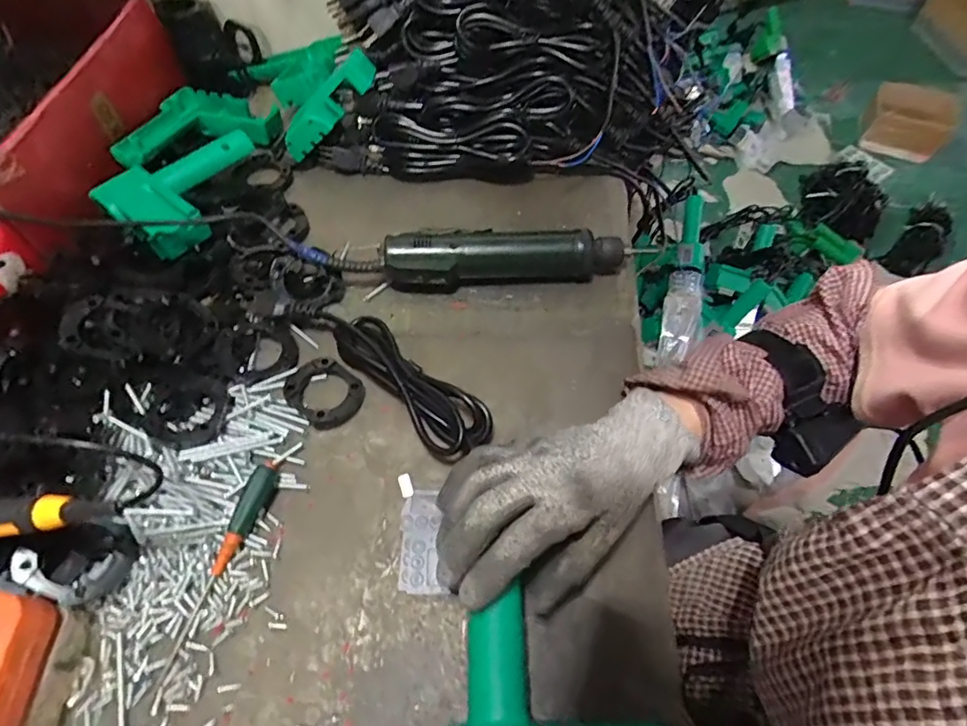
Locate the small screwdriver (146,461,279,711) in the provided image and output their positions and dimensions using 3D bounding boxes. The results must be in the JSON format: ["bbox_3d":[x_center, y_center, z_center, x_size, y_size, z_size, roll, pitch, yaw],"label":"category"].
[{"bbox_3d":[-0.171,0.134,0.338,0.015,0.017,0.149,14,59,6],"label":"small screwdriver"}]

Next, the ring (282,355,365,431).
[{"bbox_3d":[-0.124,0.020,0.407,0.059,0.012,0.049,35,64,18],"label":"ring"}]

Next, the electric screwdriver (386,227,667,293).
[{"bbox_3d":[0.023,-0.095,0.473,0.224,0.039,0.044,-2,59,-4],"label":"electric screwdriver"}]

